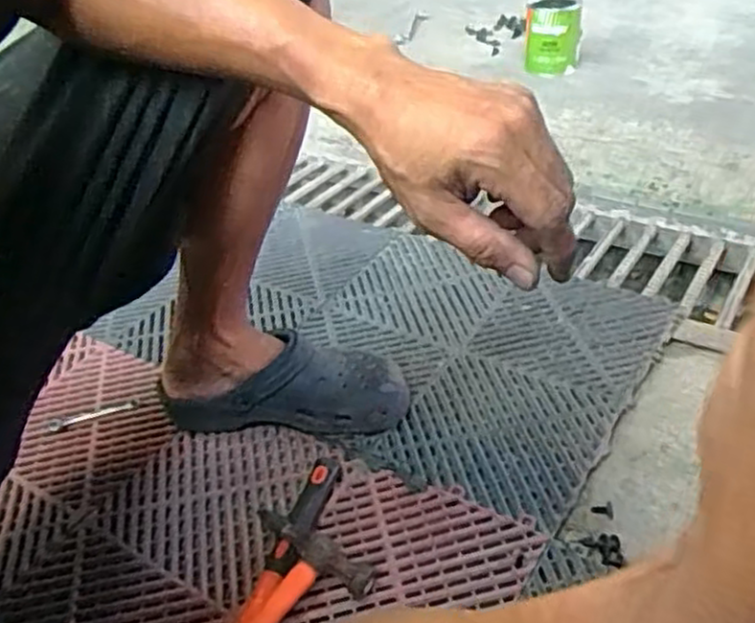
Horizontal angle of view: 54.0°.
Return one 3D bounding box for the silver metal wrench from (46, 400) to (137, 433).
[{"bbox_3d":[-0.320,0.117,0.835,0.099,0.006,0.019,-11,38,-6],"label":"silver metal wrench"}]

